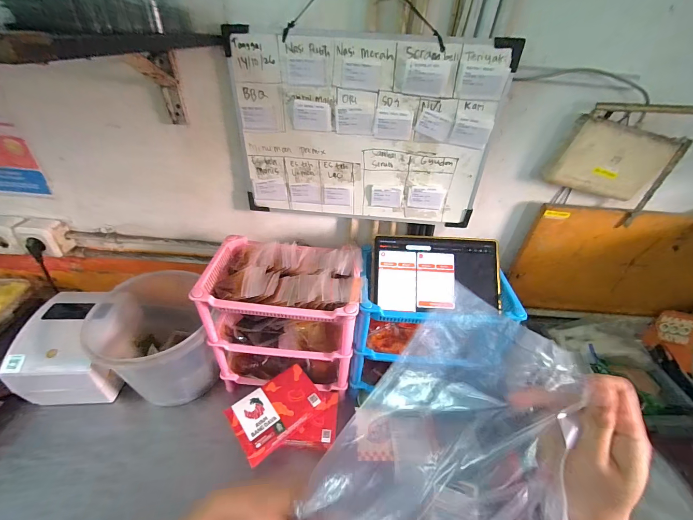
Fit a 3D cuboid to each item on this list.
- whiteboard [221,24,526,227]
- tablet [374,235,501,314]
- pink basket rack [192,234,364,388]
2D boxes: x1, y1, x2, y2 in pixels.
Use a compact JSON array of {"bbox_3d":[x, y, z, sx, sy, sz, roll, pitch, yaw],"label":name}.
[{"bbox_3d":[0.032,-0.230,0.568,0.468,0.316,0.029,5,37,0],"label":"whiteboard"},{"bbox_3d":[0.183,0.027,0.600,0.248,0.009,0.152,2,81,1],"label":"tablet"},{"bbox_3d":[-0.132,0.139,0.684,0.308,0.317,0.188,5,37,0],"label":"pink basket rack"}]

